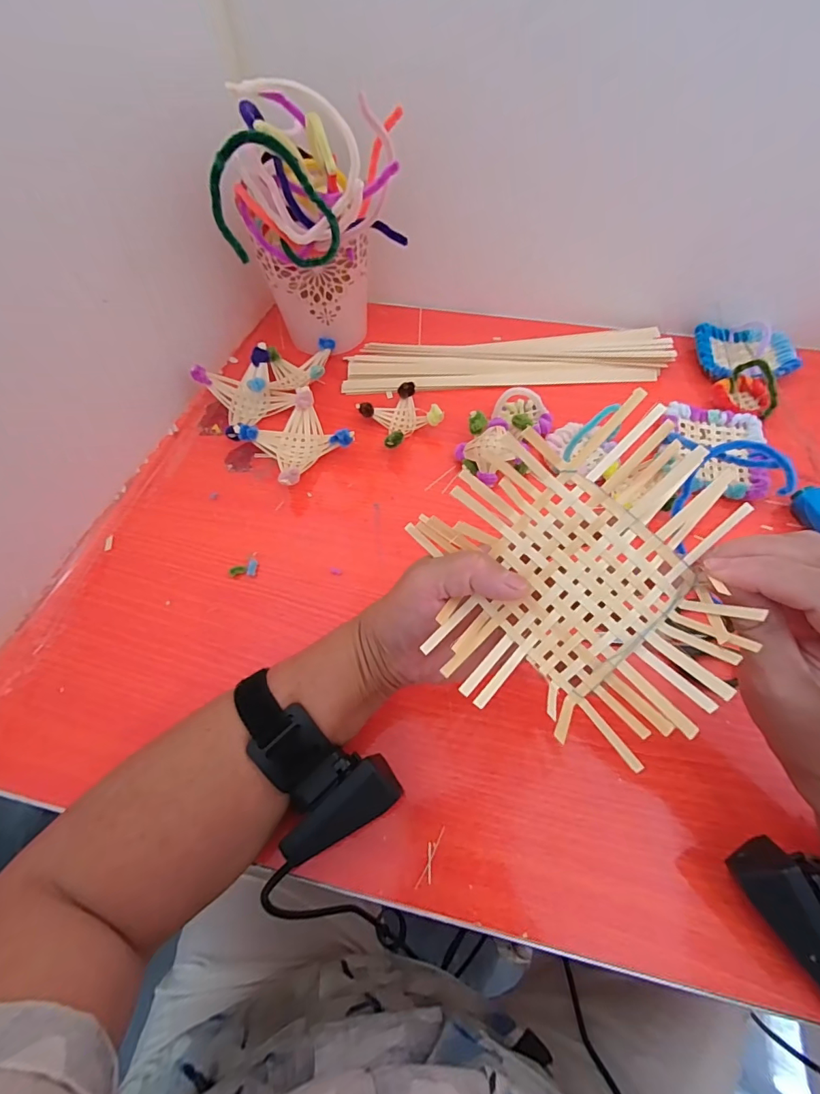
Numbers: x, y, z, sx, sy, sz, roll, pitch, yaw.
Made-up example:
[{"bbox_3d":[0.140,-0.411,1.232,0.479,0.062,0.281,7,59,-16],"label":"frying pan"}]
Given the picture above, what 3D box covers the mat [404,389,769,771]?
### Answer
[{"bbox_3d":[0.086,0.014,0.218,0.153,0.029,0.150,-40,80,10],"label":"mat"}]

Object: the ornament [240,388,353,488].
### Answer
[{"bbox_3d":[-0.110,-0.104,0.439,0.086,0.035,0.089,-38,65,-19],"label":"ornament"}]

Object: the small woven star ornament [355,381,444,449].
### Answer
[{"bbox_3d":[-0.009,-0.131,0.456,0.065,0.027,0.067,-28,62,-14],"label":"small woven star ornament"}]

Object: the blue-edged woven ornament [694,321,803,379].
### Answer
[{"bbox_3d":[0.373,-0.223,0.496,0.101,0.033,0.093,-5,59,-1],"label":"blue-edged woven ornament"}]

